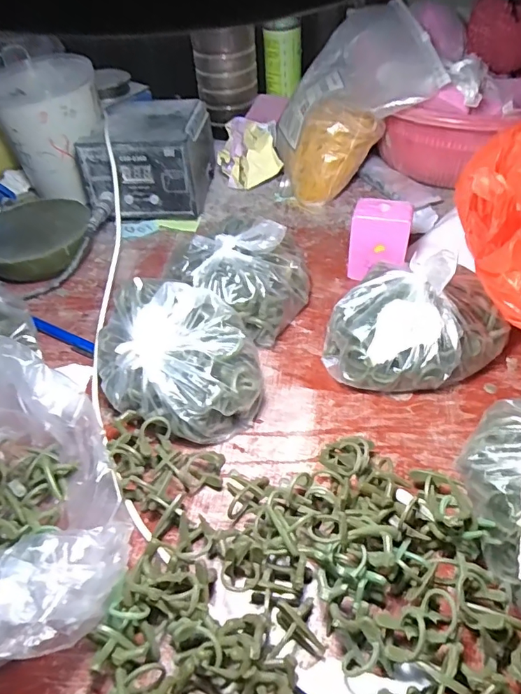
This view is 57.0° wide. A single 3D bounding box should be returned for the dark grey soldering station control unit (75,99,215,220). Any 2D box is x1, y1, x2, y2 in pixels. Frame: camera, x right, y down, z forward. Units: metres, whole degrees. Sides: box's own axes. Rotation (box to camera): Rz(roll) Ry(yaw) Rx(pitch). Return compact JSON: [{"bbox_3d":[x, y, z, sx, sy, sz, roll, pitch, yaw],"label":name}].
[{"bbox_3d":[-0.121,-0.212,0.536,0.116,0.086,0.150,-1,48,4],"label":"dark grey soldering station control unit"}]

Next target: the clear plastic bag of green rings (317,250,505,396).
[{"bbox_3d":[0.111,-0.019,0.365,0.123,0.066,0.102,-23,50,-15],"label":"clear plastic bag of green rings"}]

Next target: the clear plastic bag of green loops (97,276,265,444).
[{"bbox_3d":[-0.059,0.011,0.342,0.119,0.080,0.082,13,50,17],"label":"clear plastic bag of green loops"}]

